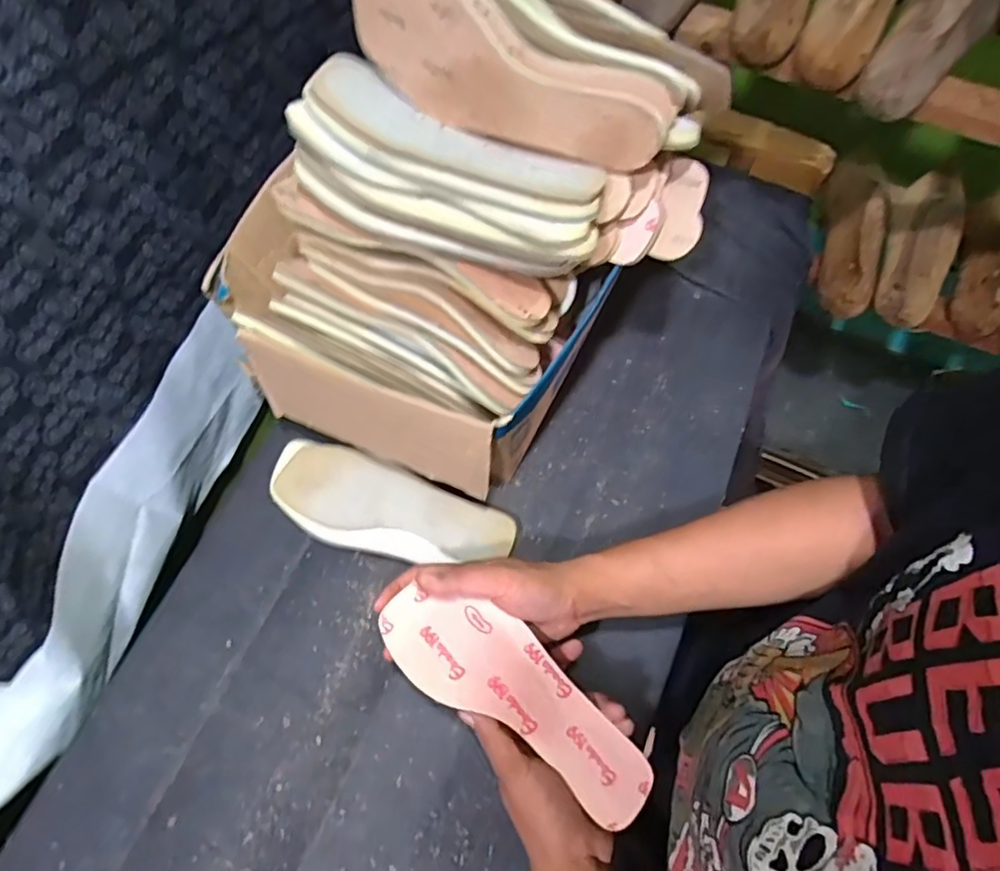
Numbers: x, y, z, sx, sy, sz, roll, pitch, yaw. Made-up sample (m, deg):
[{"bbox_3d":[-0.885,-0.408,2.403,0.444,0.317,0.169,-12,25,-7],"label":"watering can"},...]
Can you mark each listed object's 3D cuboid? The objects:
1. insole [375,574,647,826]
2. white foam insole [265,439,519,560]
[{"bbox_3d":[0.013,0.193,0.458,0.232,0.021,0.080,33,73,12],"label":"insole"},{"bbox_3d":[-0.112,0.077,0.592,0.246,0.029,0.084,20,71,8],"label":"white foam insole"}]

